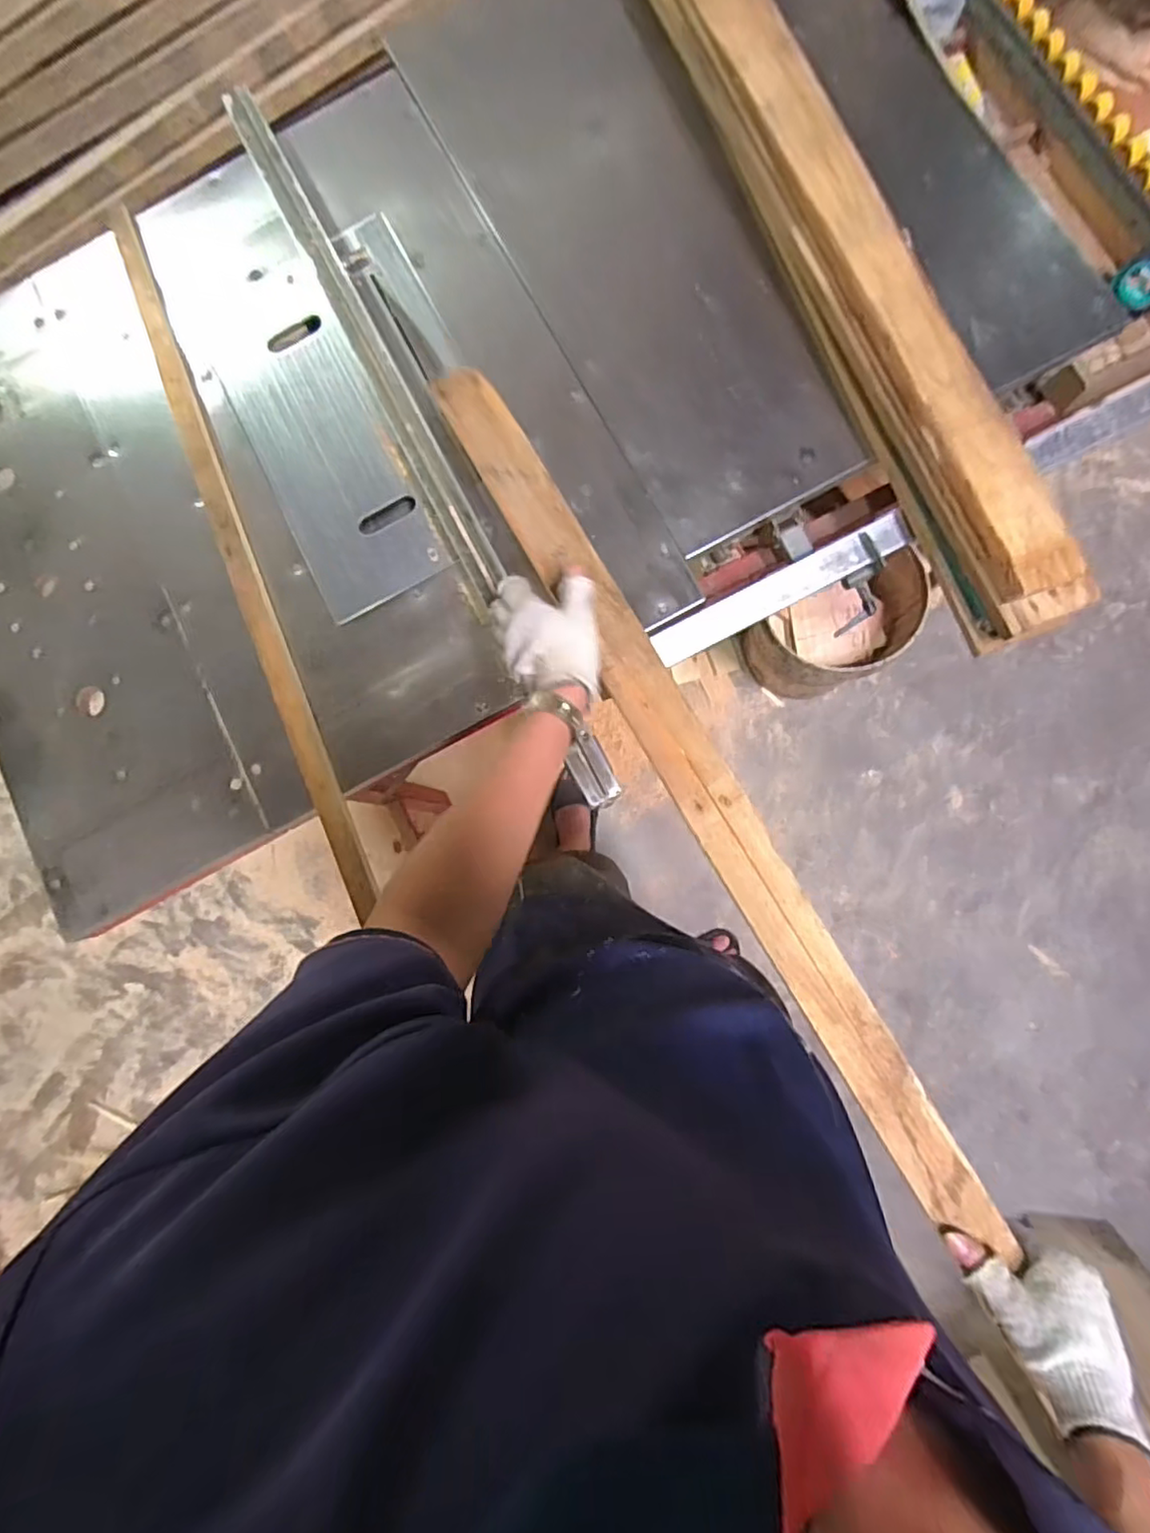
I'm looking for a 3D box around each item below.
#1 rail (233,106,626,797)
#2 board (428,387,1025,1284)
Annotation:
[{"bbox_3d":[-0.246,-0.506,0.758,0.048,0.038,0.713,-27,84,-2],"label":"rail"},{"bbox_3d":[0.103,-0.013,0.599,0.061,0.021,0.911,-30,79,-2],"label":"board"}]

